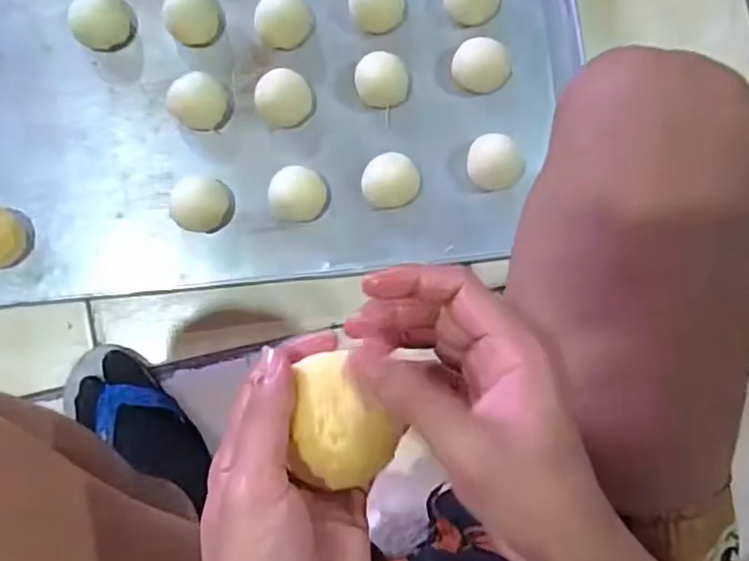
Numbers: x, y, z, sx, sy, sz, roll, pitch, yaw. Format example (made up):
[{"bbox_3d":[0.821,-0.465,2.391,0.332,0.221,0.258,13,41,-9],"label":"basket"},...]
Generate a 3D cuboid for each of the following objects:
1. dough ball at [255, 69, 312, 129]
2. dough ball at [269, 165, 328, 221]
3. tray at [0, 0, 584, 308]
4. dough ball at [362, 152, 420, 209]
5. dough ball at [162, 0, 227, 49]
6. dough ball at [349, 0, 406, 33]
[{"bbox_3d":[-0.096,-0.193,0.654,0.058,0.027,0.053,0,84,-4],"label":"dough ball"},{"bbox_3d":[-0.080,-0.090,0.647,0.058,0.031,0.052,-5,85,-5],"label":"dough ball"},{"bbox_3d":[-0.125,-0.231,0.654,0.690,0.035,0.457,-6,85,-5],"label":"tray"},{"bbox_3d":[0.019,-0.106,0.649,0.062,0.033,0.059,0,84,-4],"label":"dough ball"},{"bbox_3d":[-0.191,-0.279,0.652,0.066,0.036,0.056,-15,86,-6],"label":"dough ball"},{"bbox_3d":[0.003,-0.302,0.670,0.059,0.030,0.052,0,84,-4],"label":"dough ball"}]

